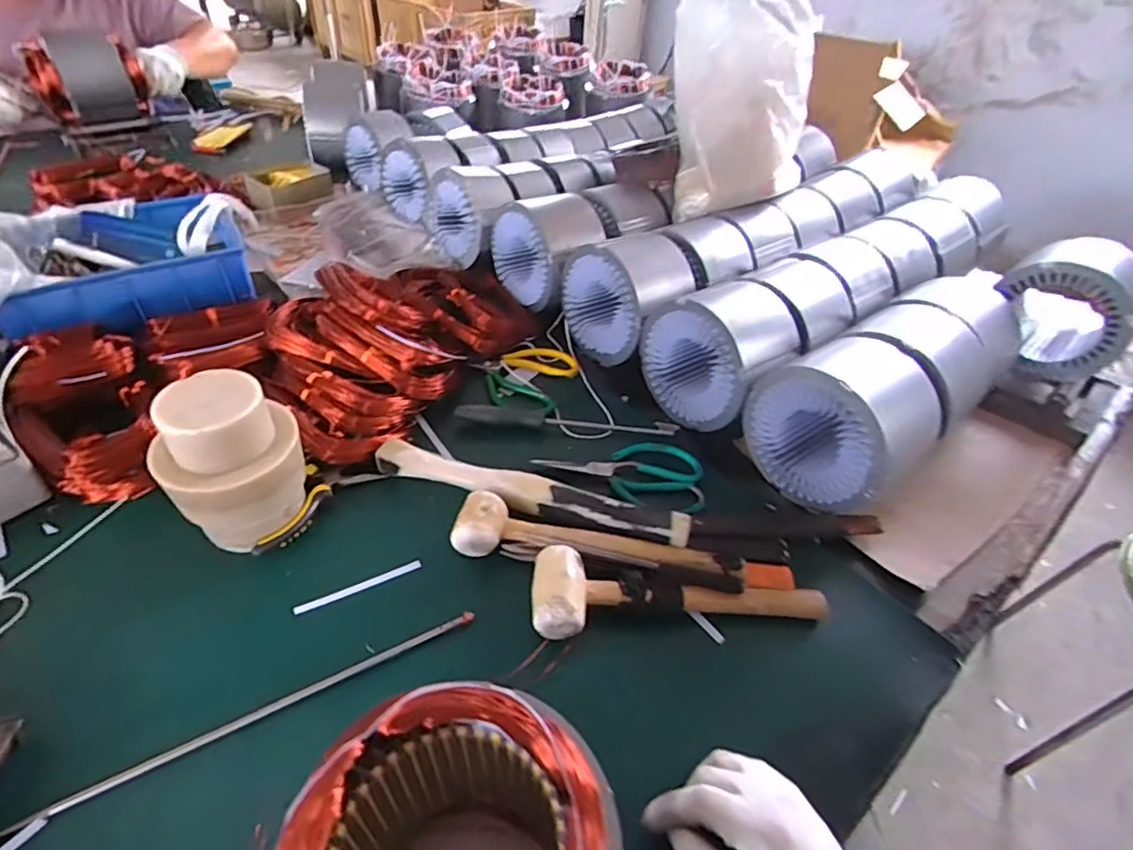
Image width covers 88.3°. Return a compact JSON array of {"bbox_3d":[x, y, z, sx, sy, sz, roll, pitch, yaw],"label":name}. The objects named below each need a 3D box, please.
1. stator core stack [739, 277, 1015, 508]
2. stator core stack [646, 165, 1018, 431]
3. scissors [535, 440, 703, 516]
[{"bbox_3d":[0.400,-0.069,0.699,0.428,0.137,0.164,-30,54,-32],"label":"stator core stack"},{"bbox_3d":[0.390,-0.206,0.859,0.680,0.130,0.162,-30,54,-31],"label":"stator core stack"},{"bbox_3d":[0.066,0.046,0.656,0.179,0.022,0.093,14,44,9],"label":"scissors"}]

